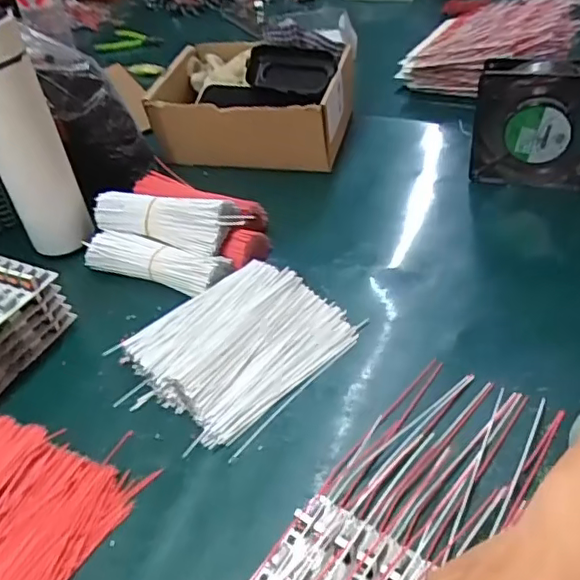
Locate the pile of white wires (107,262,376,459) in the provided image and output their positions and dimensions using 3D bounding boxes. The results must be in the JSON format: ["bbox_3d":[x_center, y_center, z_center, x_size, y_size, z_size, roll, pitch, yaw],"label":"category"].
[{"bbox_3d":[-0.043,0.042,0.477,0.138,0.023,0.164,28,52,34],"label":"pile of white wires"}]

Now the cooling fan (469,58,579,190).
[{"bbox_3d":[0.244,-0.161,0.577,0.118,0.121,0.028,11,44,20],"label":"cooling fan"}]

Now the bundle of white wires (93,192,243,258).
[{"bbox_3d":[-0.121,-0.069,0.569,0.166,0.037,0.048,12,43,20],"label":"bundle of white wires"}]

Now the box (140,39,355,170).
[{"bbox_3d":[-0.043,-0.230,0.723,0.231,0.096,0.164,6,42,15],"label":"box"}]

